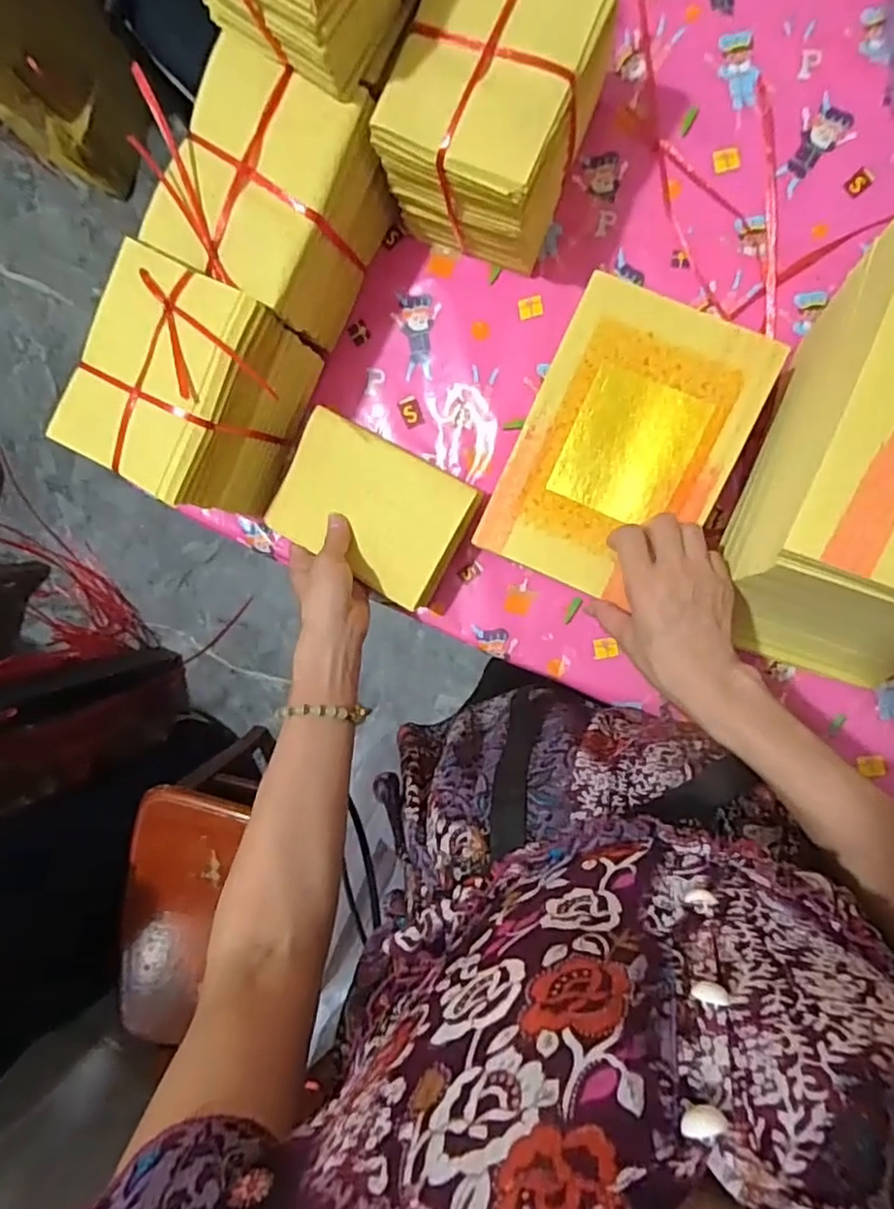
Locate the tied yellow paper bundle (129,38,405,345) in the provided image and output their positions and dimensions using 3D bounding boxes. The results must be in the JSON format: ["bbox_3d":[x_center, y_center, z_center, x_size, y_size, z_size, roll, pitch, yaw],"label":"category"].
[{"bbox_3d":[-0.138,-0.314,0.530,0.123,0.135,0.156,35,94,5],"label":"tied yellow paper bundle"}]

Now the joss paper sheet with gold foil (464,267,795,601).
[{"bbox_3d":[0.139,-0.122,0.509,0.157,0.007,0.224,25,97,6],"label":"joss paper sheet with gold foil"}]

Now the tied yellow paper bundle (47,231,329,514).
[{"bbox_3d":[-0.208,-0.172,0.543,0.124,0.136,0.161,27,93,5],"label":"tied yellow paper bundle"}]

